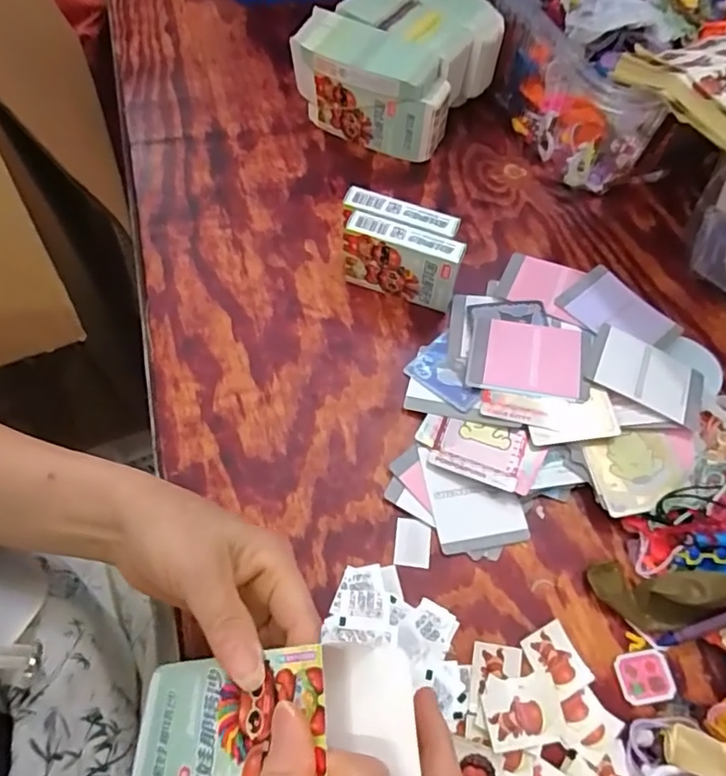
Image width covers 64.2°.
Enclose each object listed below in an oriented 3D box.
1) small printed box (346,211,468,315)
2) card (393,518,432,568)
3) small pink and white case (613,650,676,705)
[{"bbox_3d":[0.029,-0.101,0.469,0.095,0.065,0.023,20,63,10],"label":"small printed box"},{"bbox_3d":[0.034,0.106,0.395,0.024,0.004,0.031,6,63,3],"label":"card"},{"bbox_3d":[0.174,0.178,0.357,0.034,0.004,0.027,-8,62,-4],"label":"small pink and white case"}]

